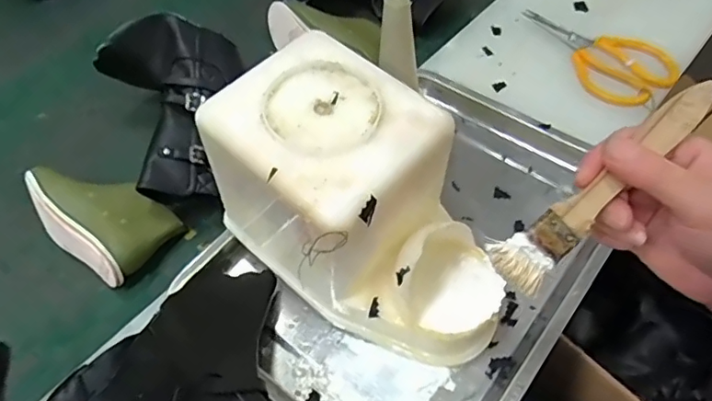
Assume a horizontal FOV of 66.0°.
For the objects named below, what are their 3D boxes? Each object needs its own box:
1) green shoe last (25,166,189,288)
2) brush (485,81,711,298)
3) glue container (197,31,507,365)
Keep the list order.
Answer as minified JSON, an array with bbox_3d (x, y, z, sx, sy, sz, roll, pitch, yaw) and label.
[{"bbox_3d":[-0.273,0.013,0.582,0.163,0.057,0.096,30,62,22],"label":"green shoe last"},{"bbox_3d":[0.124,-0.010,0.274,0.138,0.006,0.028,-45,90,0],"label":"brush"},{"bbox_3d":[0.008,0.011,0.432,0.222,0.173,0.130,38,65,25],"label":"glue container"}]

